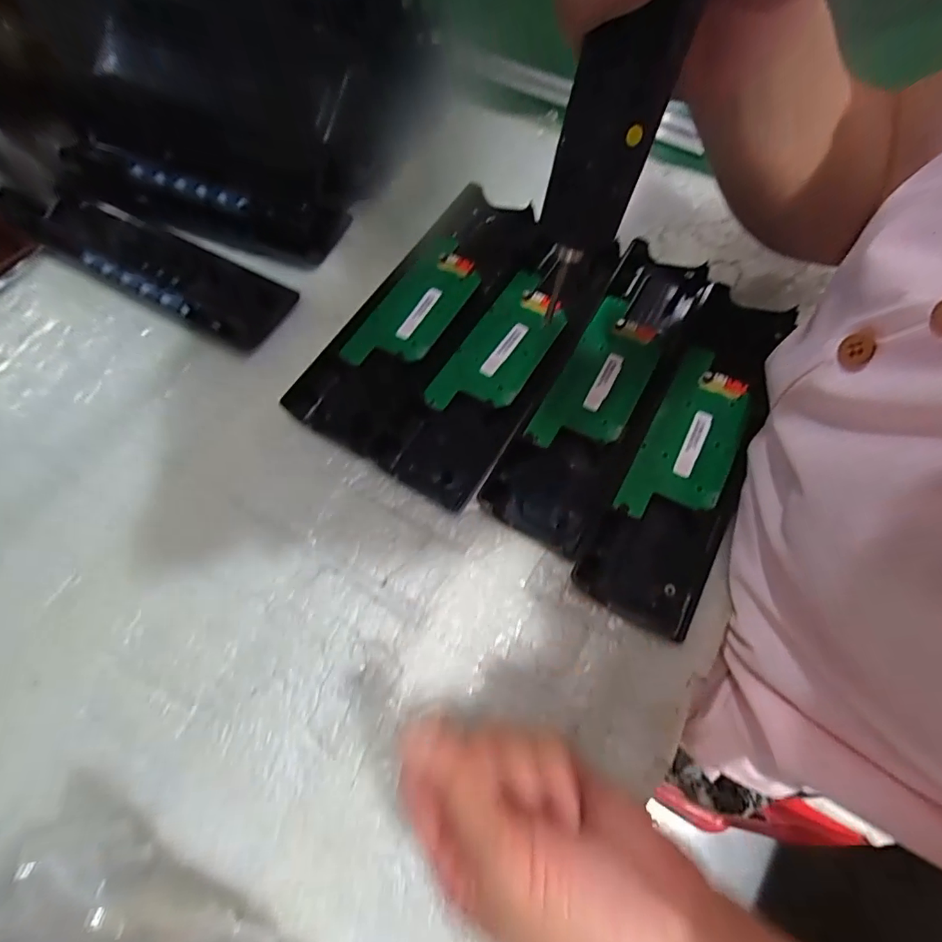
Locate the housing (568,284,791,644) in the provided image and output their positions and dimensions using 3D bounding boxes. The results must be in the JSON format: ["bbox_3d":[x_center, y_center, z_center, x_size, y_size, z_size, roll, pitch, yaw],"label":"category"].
[{"bbox_3d":[0.144,-0.021,0.313,0.066,0.011,0.243,26,70,12],"label":"housing"}]

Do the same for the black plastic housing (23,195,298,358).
[{"bbox_3d":[-0.249,-0.164,0.385,0.235,0.015,0.066,28,71,13],"label":"black plastic housing"}]

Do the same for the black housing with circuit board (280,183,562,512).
[{"bbox_3d":[-0.027,-0.118,0.356,0.084,0.016,0.237,30,71,14],"label":"black housing with circuit board"}]

